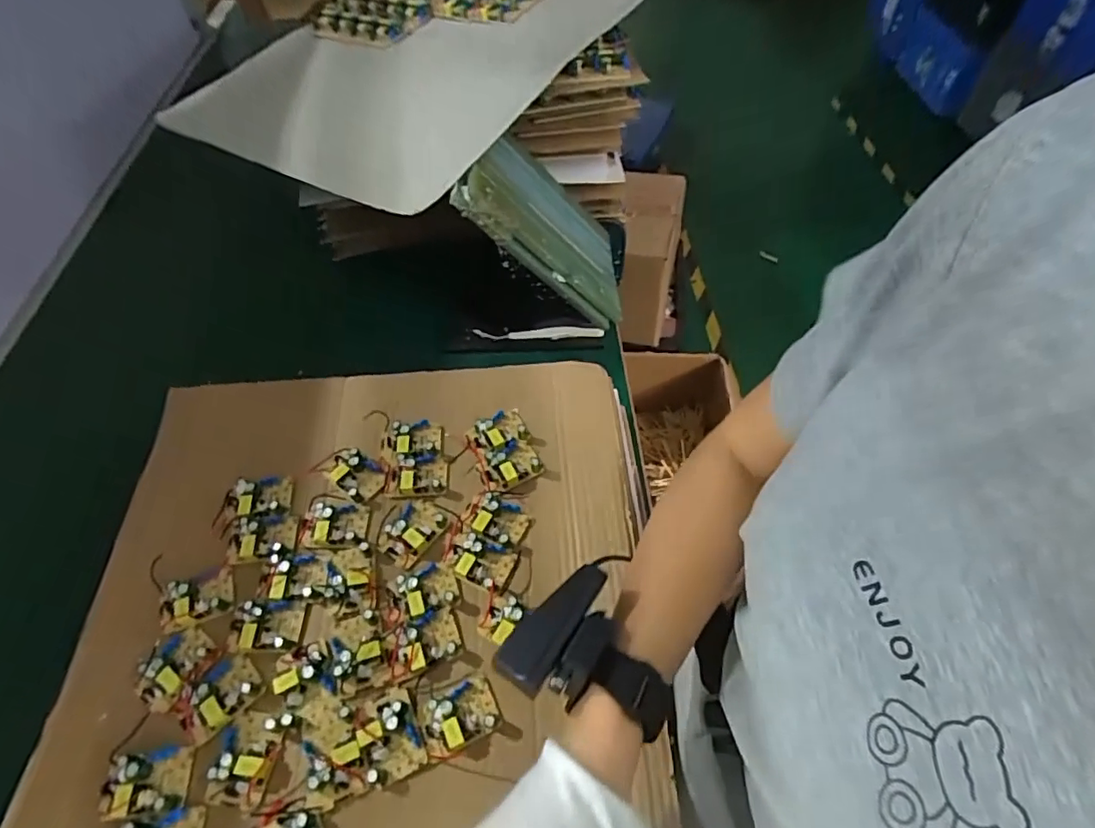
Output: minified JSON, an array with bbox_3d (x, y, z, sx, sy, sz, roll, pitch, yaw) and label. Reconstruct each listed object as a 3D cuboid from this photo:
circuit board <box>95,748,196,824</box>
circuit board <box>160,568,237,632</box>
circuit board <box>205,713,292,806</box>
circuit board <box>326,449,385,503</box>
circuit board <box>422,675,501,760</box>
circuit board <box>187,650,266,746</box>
[{"bbox_3d":[-0.252,0.230,0.347,0.051,0.018,0.035,-8,55,-4],"label":"circuit board"},{"bbox_3d":[-0.261,0.137,0.411,0.050,0.015,0.034,-25,58,-15],"label":"circuit board"},{"bbox_3d":[-0.190,0.217,0.353,0.043,0.017,0.050,5,55,5],"label":"circuit board"},{"bbox_3d":[-0.162,0.048,0.467,0.046,0.014,0.036,28,60,20],"label":"circuit board"},{"bbox_3d":[-0.058,0.197,0.365,0.047,0.015,0.036,-22,57,-13],"label":"circuit board"},{"bbox_3d":[-0.224,0.189,0.374,0.041,0.016,0.049,29,60,21],"label":"circuit board"}]

